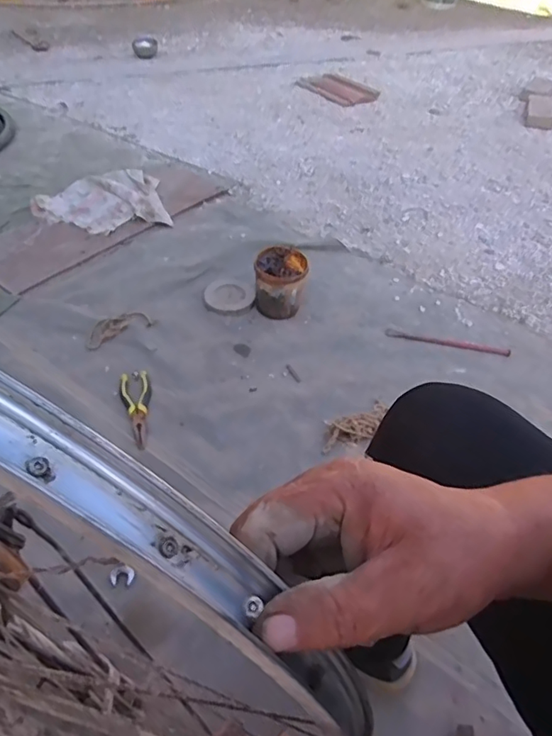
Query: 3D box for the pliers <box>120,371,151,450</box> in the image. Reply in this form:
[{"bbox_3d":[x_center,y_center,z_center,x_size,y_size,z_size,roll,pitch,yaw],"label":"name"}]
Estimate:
[{"bbox_3d":[-0.265,0.077,1.008,0.058,0.011,0.183,-9,47,-16],"label":"pliers"}]

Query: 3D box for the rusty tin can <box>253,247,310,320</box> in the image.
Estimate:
[{"bbox_3d":[0.006,-0.199,1.219,0.122,0.115,0.132,12,45,5],"label":"rusty tin can"}]

